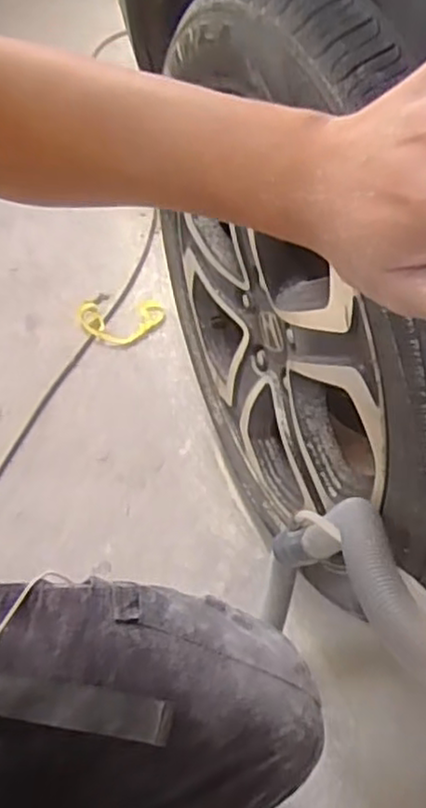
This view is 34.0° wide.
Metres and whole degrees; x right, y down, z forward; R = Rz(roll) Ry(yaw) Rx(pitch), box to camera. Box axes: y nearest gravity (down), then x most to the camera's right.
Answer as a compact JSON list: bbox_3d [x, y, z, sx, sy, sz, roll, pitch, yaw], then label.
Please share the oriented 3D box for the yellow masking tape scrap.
[{"bbox_3d":[-0.148,-0.132,1.123,0.137,0.009,0.082,-1,57,-1],"label":"yellow masking tape scrap"}]

